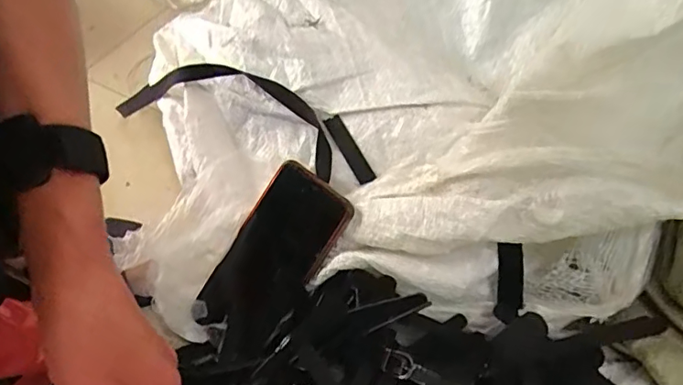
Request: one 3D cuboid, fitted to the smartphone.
[{"bbox_3d":[-0.059,0.052,0.429,0.088,0.017,0.149,38,99,37],"label":"smartphone"}]

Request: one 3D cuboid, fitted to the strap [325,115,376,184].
[{"bbox_3d":[0.006,-0.036,0.433,0.015,0.004,0.066,-37,74,20],"label":"strap"}]

